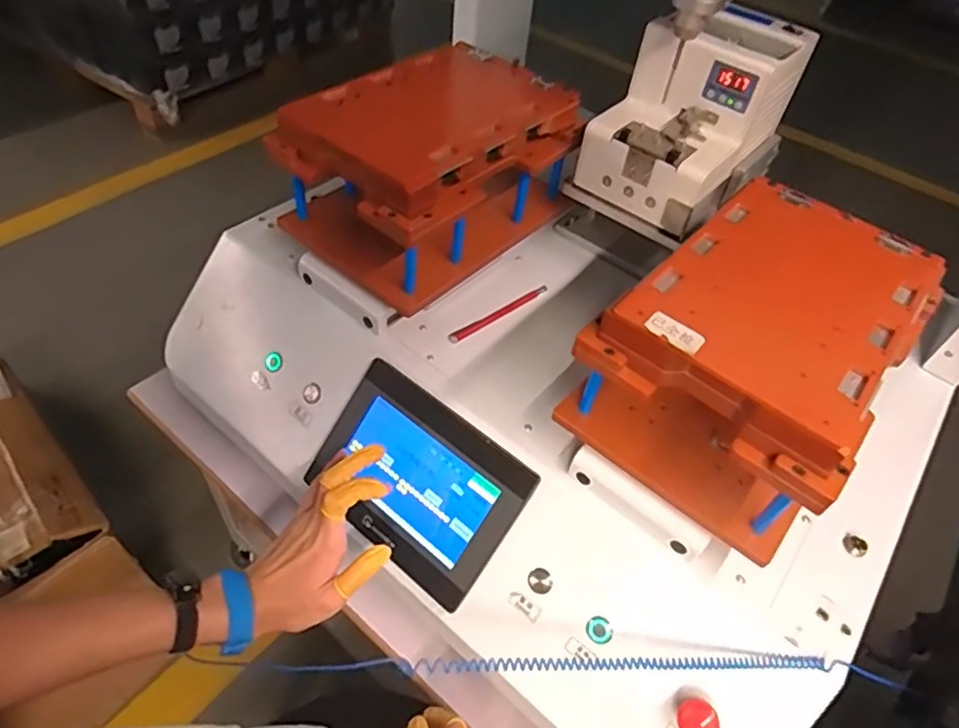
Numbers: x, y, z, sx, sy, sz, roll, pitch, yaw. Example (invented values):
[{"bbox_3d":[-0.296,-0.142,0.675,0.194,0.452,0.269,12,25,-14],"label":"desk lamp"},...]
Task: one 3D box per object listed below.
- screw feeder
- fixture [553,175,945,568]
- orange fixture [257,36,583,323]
[{"bbox_3d":[0.216,-0.244,0.627,0.197,0.163,0.138,-35,61,-31],"label":"screw feeder"},{"bbox_3d":[0.220,-0.013,0.502,0.185,0.135,0.258,35,54,22],"label":"fixture"},{"bbox_3d":[-0.046,-0.199,0.632,0.181,0.139,0.261,36,54,22],"label":"orange fixture"}]

